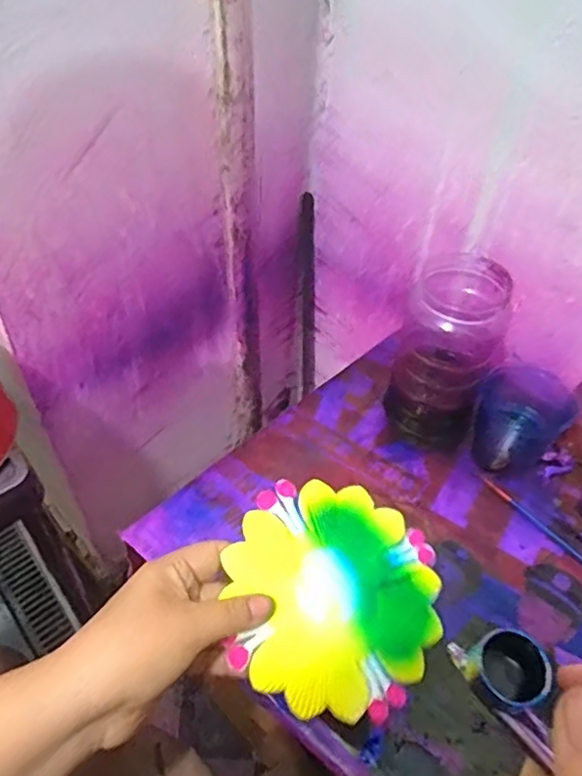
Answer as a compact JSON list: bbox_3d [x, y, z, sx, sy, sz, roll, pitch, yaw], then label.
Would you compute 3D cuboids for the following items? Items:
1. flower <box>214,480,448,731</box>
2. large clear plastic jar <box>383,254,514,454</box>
[{"bbox_3d":[0.027,0.123,0.355,0.122,0.006,0.127,4,67,-6],"label":"flower"},{"bbox_3d":[0.130,-0.023,0.509,0.081,0.166,0.073,23,51,15],"label":"large clear plastic jar"}]

